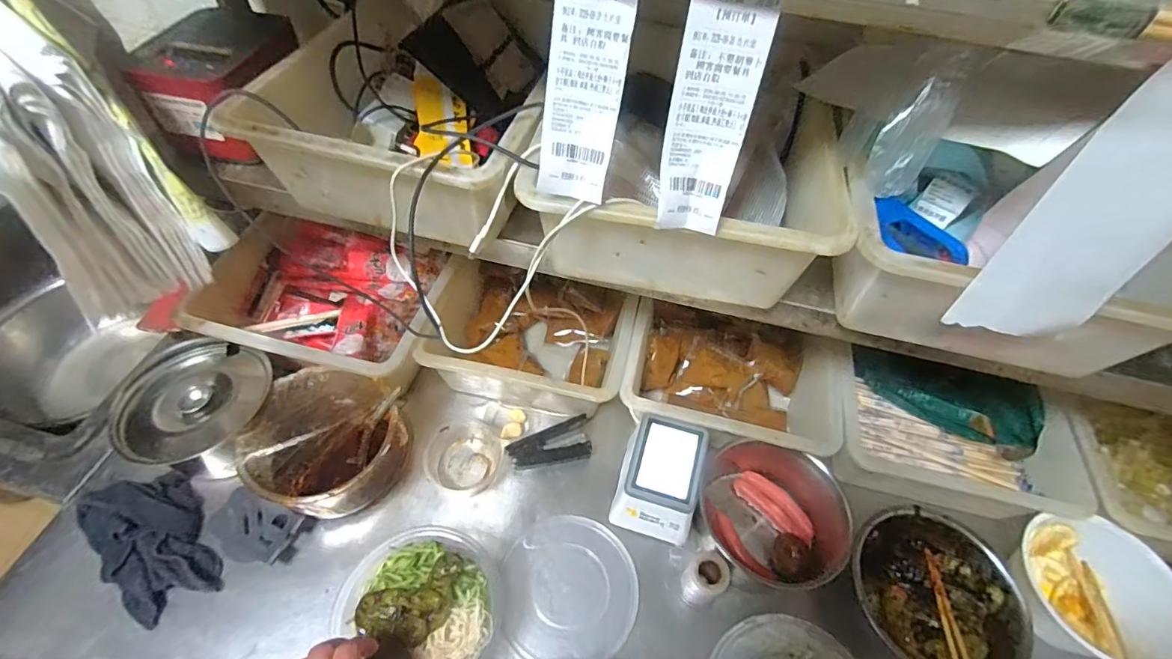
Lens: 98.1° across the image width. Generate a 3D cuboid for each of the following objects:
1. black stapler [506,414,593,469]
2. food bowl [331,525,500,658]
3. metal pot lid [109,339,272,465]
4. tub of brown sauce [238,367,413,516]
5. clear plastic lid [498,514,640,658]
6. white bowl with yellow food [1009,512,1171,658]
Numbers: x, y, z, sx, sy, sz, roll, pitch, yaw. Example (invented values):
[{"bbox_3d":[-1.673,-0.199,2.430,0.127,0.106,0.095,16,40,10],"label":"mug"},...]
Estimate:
[{"bbox_3d":[-0.049,0.159,0.696,0.110,0.026,0.054,-12,54,-12],"label":"black stapler"},{"bbox_3d":[-0.175,0.301,0.551,0.152,0.082,0.165,2,53,-2],"label":"food bowl"},{"bbox_3d":[-0.492,0.084,0.633,0.184,0.026,0.162,18,54,10],"label":"metal pot lid"},{"bbox_3d":[-0.319,0.151,0.645,0.166,0.107,0.163,2,53,-2],"label":"tub of brown sauce"},{"bbox_3d":[-0.021,0.310,0.606,0.159,0.013,0.164,2,53,-2],"label":"clear plastic lid"},{"bbox_3d":[0.573,0.304,0.591,0.142,0.092,0.154,2,53,-2],"label":"white bowl with yellow food"}]

